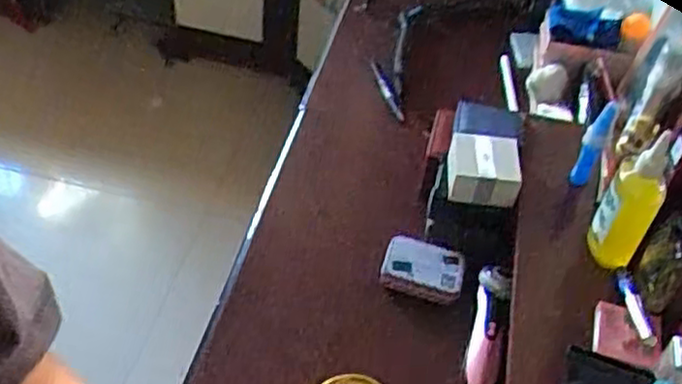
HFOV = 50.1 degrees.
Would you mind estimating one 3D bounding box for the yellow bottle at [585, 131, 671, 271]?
[{"bbox_3d":[0.292,0.012,0.740,0.048,0.140,0.047,4,45,-5],"label":"yellow bottle"}]

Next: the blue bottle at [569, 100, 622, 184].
[{"bbox_3d":[0.292,-0.057,0.845,0.024,0.103,0.023,26,24,17],"label":"blue bottle"}]

